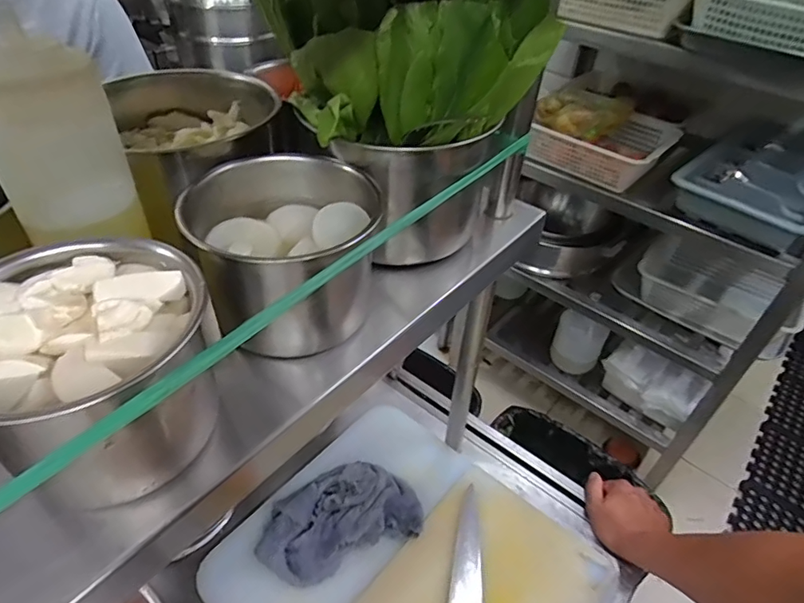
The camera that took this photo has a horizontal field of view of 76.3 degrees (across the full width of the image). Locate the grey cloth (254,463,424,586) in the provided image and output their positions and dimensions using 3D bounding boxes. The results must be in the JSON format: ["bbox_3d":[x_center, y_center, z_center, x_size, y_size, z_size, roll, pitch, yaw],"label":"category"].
[{"bbox_3d":[-0.076,0.261,0.627,0.192,0.047,0.104,-16,45,-20],"label":"grey cloth"}]

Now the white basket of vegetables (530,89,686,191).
[{"bbox_3d":[0.497,-0.414,1.284,0.309,0.140,0.199,30,48,26],"label":"white basket of vegetables"}]

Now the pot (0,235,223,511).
[{"bbox_3d":[-0.158,0.038,0.267,0.115,0.103,0.096,-23,49,-27],"label":"pot"}]

